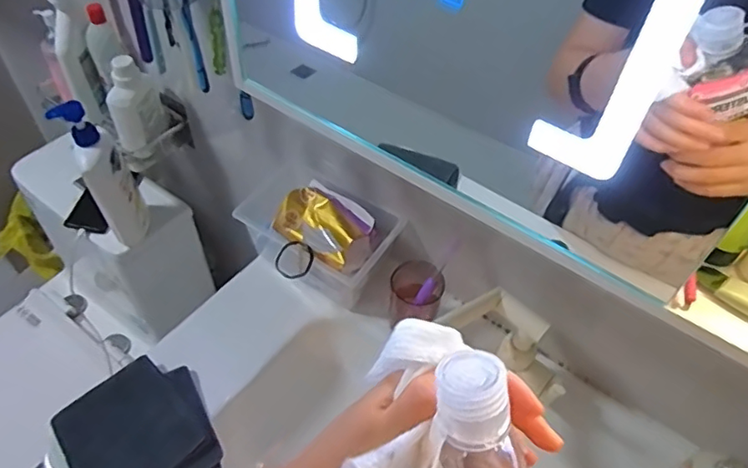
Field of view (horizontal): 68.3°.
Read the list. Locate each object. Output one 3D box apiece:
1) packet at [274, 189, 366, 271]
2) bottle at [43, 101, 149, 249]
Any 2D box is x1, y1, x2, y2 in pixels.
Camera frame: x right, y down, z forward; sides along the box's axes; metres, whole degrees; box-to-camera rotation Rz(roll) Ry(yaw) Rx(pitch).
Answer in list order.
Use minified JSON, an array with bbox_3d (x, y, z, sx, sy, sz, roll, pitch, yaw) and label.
[{"bbox_3d":[-0.071,-0.009,0.731,0.118,0.039,0.070,38,58,26],"label":"packet"},{"bbox_3d":[-0.423,-0.093,0.877,0.072,0.258,0.057,-34,59,-27],"label":"bottle"}]

